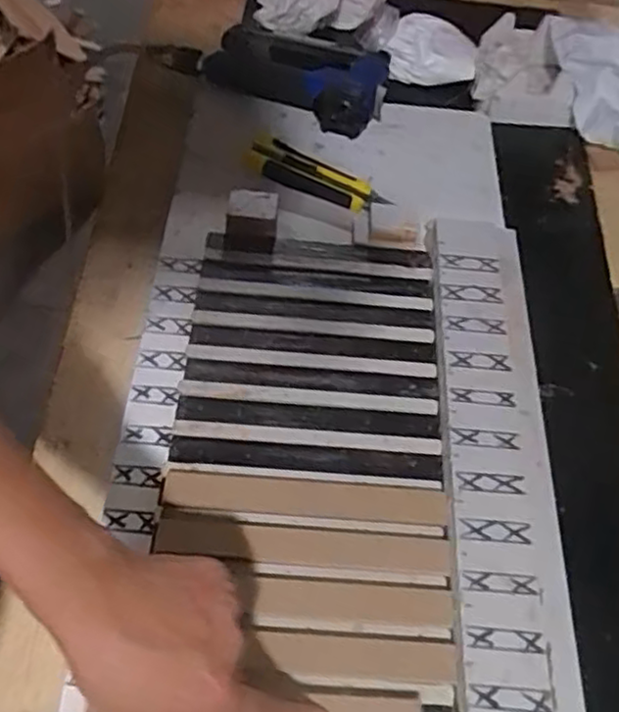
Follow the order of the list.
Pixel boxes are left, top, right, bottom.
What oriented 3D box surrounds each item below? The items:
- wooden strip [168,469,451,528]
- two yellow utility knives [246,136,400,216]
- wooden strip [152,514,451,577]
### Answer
[{"bbox_3d":[-0.002,0.093,0.452,0.183,0.004,0.025,5,58,-1],"label":"wooden strip"},{"bbox_3d":[0.008,-0.163,0.621,0.134,0.010,0.044,26,59,12],"label":"two yellow utility knives"},{"bbox_3d":[-0.004,0.120,0.432,0.182,0.007,0.025,6,57,-1],"label":"wooden strip"}]

